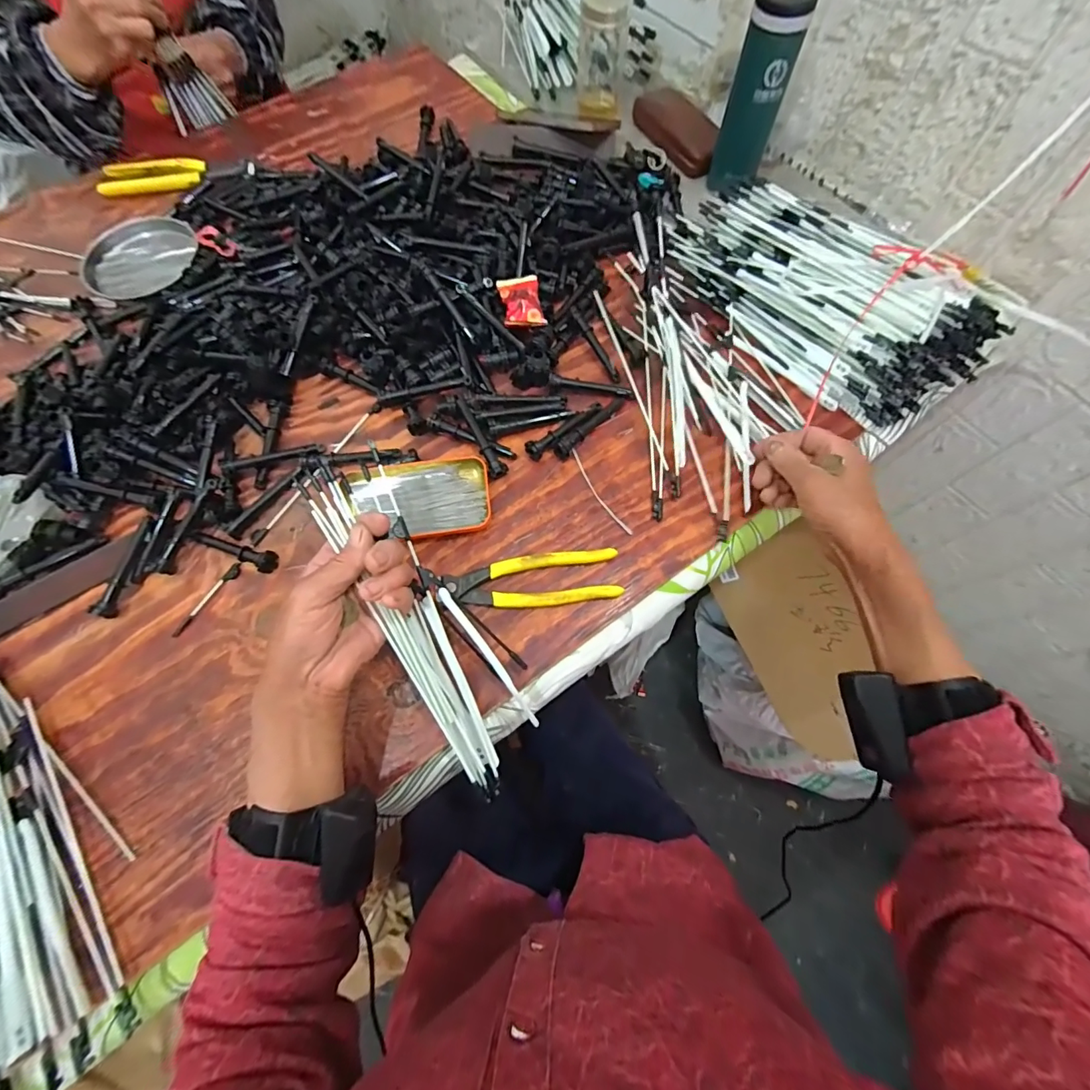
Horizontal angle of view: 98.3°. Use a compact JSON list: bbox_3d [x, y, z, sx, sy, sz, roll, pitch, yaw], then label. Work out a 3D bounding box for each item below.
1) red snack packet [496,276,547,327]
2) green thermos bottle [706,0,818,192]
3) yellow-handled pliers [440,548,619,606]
[{"bbox_3d":[-0.026,-0.264,0.511,0.043,0.017,0.066,-11,69,-3],"label":"red snack packet"},{"bbox_3d":[0.238,-0.504,0.534,0.060,0.171,0.060,16,70,7],"label":"green thermos bottle"},{"bbox_3d":[-0.012,0.033,0.429,0.158,0.015,0.046,-5,69,-1],"label":"yellow-handled pliers"}]

